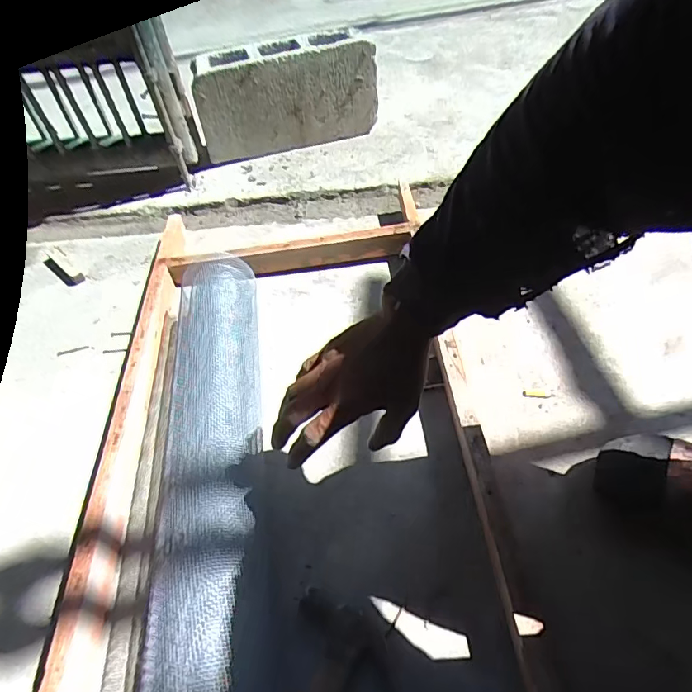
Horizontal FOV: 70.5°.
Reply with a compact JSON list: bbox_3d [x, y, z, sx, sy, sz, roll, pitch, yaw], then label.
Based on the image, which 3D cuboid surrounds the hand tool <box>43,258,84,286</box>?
[{"bbox_3d":[-0.517,-0.135,0.890,0.106,0.013,0.027,26,57,24],"label":"hand tool"}]

